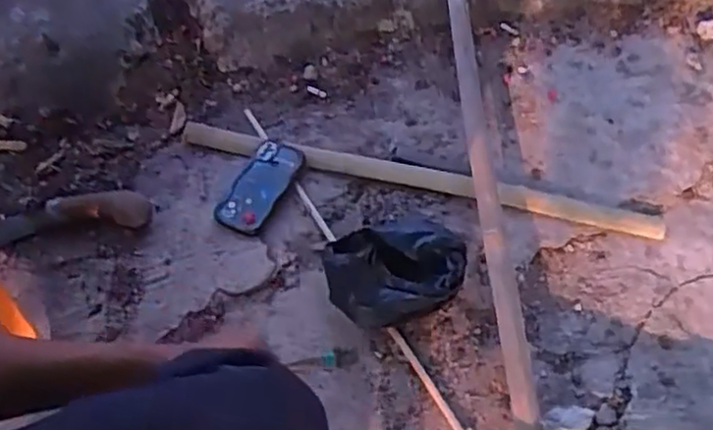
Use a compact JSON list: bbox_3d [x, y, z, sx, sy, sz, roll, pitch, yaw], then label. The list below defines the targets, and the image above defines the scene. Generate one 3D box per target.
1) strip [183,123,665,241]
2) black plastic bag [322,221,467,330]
[{"bbox_3d":[0.090,-0.060,1.093,0.771,0.014,0.050,14,59,3],"label":"strip"},{"bbox_3d":[0.056,0.074,0.967,0.203,0.079,0.149,-20,63,-16],"label":"black plastic bag"}]

